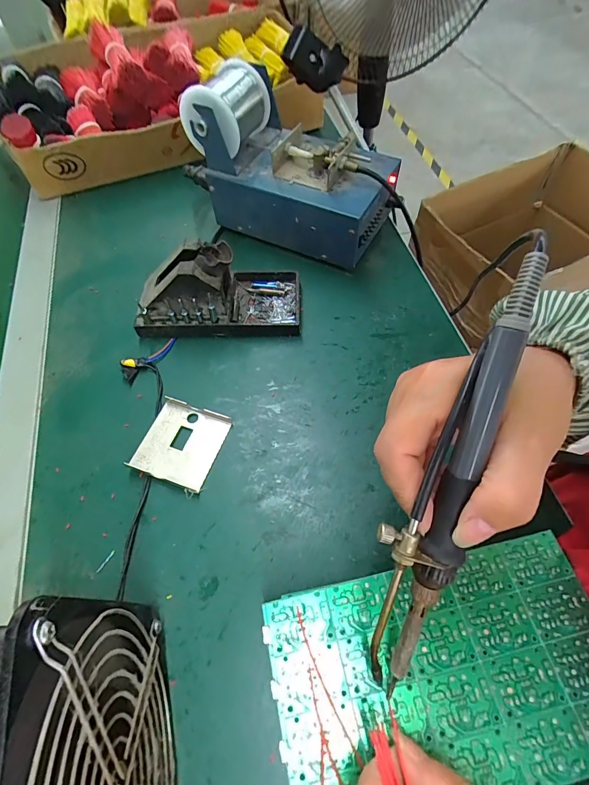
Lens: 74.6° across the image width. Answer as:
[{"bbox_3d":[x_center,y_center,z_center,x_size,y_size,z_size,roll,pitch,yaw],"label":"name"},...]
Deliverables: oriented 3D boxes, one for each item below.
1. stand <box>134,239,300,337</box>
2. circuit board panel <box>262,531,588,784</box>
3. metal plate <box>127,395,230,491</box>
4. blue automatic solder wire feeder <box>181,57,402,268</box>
[{"bbox_3d":[-0.075,-0.104,0.377,0.161,0.070,0.080,-3,59,1],"label":"stand"},{"bbox_3d":[0.079,0.144,0.202,0.176,0.006,0.100,-11,57,-4],"label":"circuit board panel"},{"bbox_3d":[-0.097,0.042,0.328,0.066,0.011,0.068,15,63,11],"label":"metal plate"},{"bbox_3d":[0.006,-0.248,0.424,0.200,0.134,0.117,26,65,16],"label":"blue automatic solder wire feeder"}]

